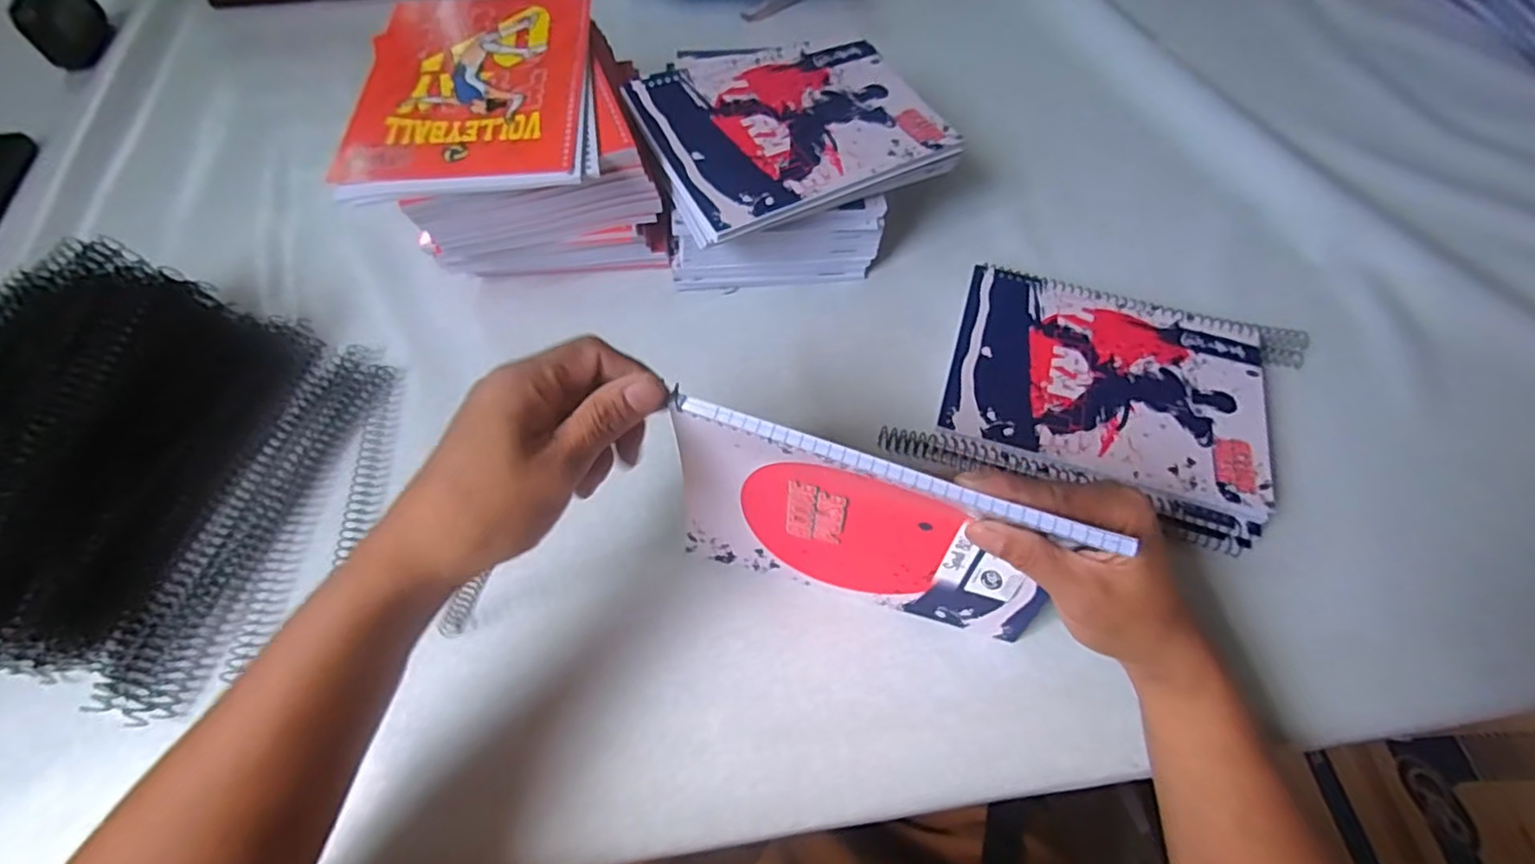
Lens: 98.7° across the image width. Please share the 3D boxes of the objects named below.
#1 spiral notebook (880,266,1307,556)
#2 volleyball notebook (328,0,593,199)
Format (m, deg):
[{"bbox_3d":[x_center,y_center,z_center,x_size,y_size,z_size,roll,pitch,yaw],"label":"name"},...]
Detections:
[{"bbox_3d":[0.223,-0.028,0.440,0.233,0.022,0.162,16,61,10],"label":"spiral notebook"},{"bbox_3d":[-0.195,-0.234,0.442,0.147,0.011,0.202,-4,62,-2],"label":"volleyball notebook"}]

